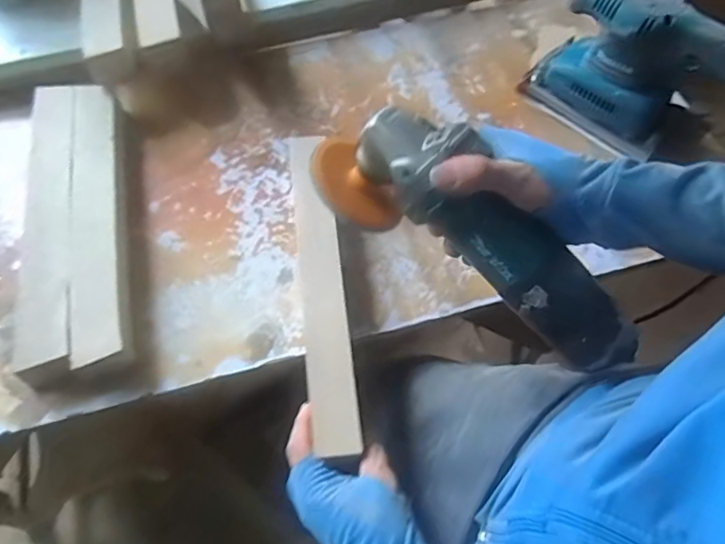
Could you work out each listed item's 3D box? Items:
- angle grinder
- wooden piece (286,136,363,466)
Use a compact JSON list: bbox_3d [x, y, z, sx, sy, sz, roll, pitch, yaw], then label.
[{"bbox_3d":[0.093,-0.036,0.428,0.282,0.092,0.078,36,66,5],"label":"angle grinder"},{"bbox_3d":[-0.040,0.009,0.509,0.042,0.023,0.310,-7,68,-5],"label":"wooden piece"}]

